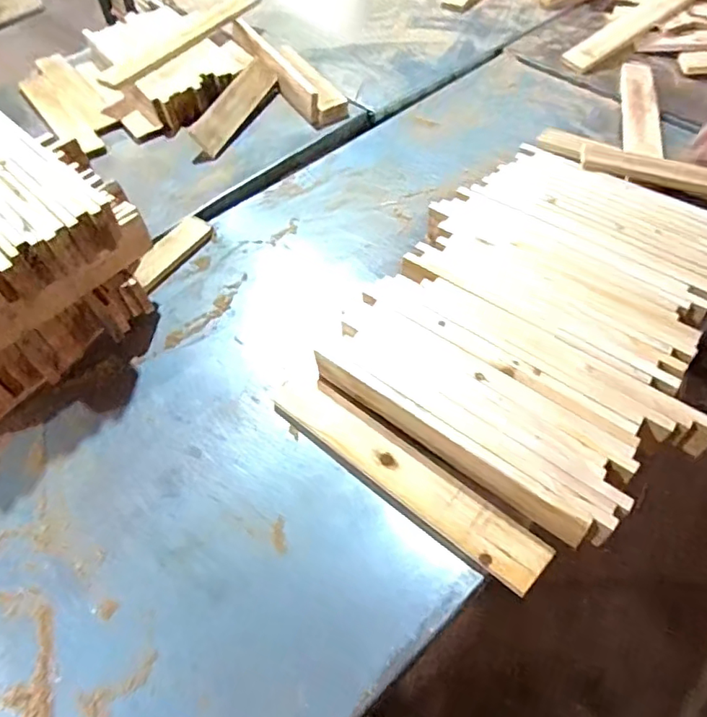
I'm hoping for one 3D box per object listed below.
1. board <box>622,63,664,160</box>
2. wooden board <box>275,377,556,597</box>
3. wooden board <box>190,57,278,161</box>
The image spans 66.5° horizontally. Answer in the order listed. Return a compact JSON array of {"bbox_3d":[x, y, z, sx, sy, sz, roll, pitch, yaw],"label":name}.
[{"bbox_3d":[0.715,-0.626,1.347,0.082,0.025,0.428,10,56,12],"label":"board"},{"bbox_3d":[0.068,0.171,0.839,0.483,0.015,0.086,33,63,25],"label":"wooden board"},{"bbox_3d":[-0.304,-0.647,1.383,0.092,0.021,0.345,31,61,-8],"label":"wooden board"}]

